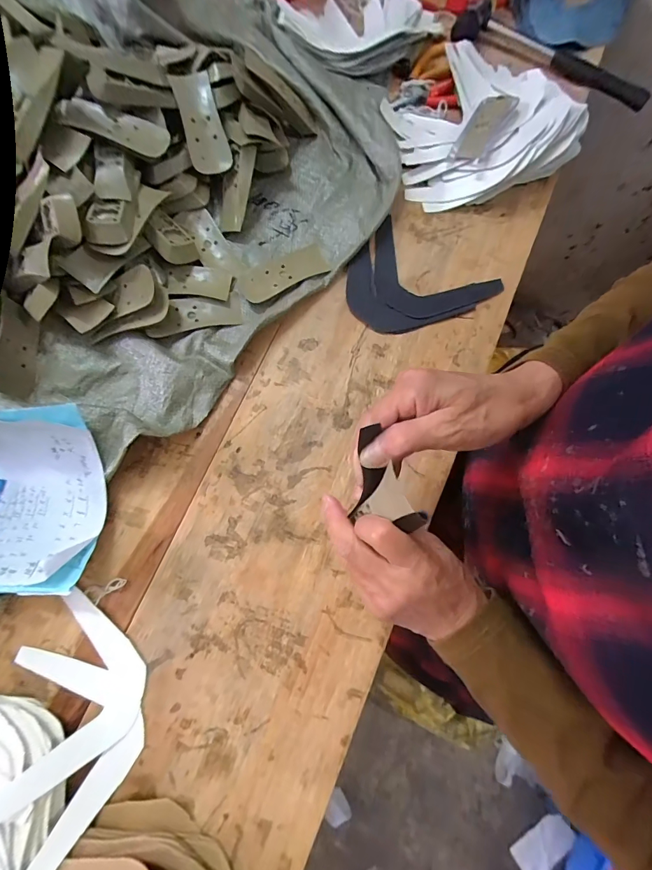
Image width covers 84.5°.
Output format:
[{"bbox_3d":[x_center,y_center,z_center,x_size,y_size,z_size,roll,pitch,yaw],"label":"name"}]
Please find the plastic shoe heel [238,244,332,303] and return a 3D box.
[{"bbox_3d":[-0.050,-0.193,0.426,0.105,0.014,0.044,-29,79,-4],"label":"plastic shoe heel"}]

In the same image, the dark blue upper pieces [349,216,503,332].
[{"bbox_3d":[0.100,-0.171,0.423,0.157,0.011,0.133,38,81,9],"label":"dark blue upper pieces"}]

